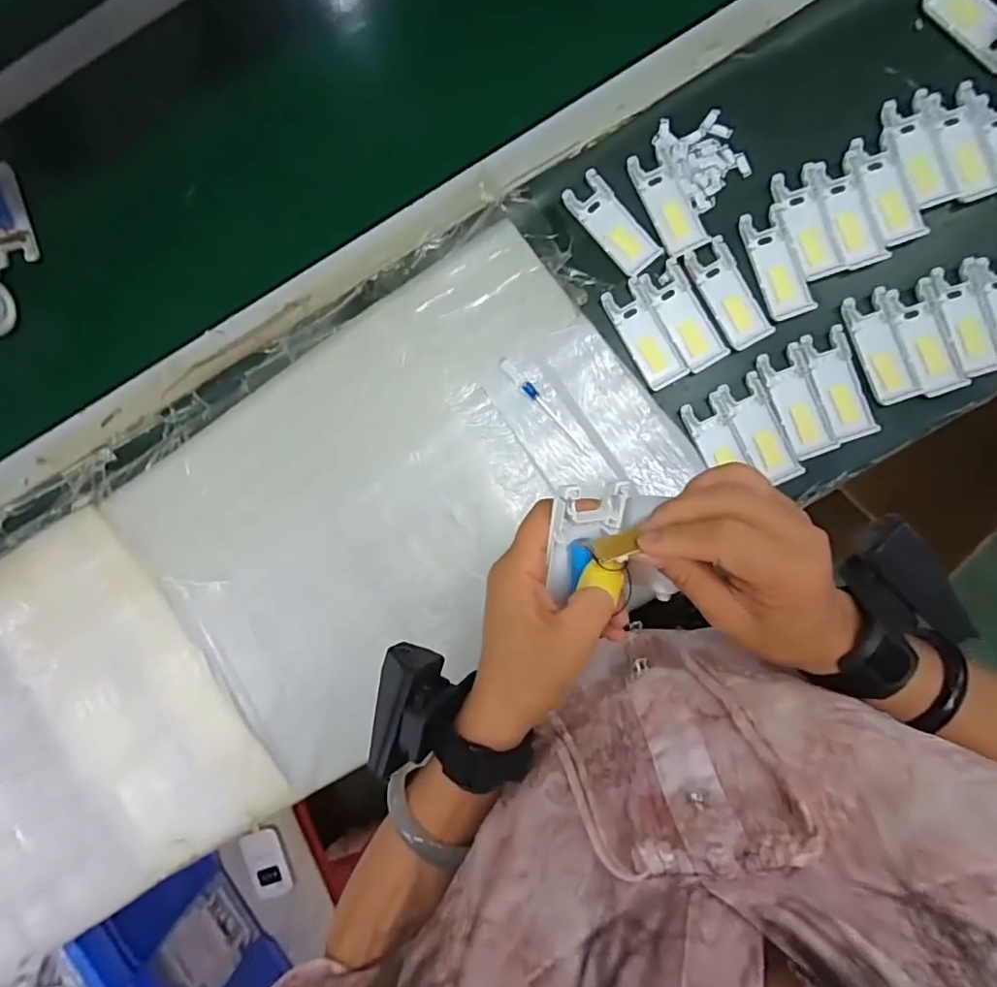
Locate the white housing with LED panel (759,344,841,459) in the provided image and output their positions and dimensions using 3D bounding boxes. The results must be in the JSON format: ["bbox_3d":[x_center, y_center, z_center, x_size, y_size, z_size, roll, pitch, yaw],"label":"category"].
[{"bbox_3d":[0.281,-0.086,0.522,0.040,0.010,0.104,-22,88,3],"label":"white housing with LED panel"}]

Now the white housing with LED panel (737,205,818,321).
[{"bbox_3d":[0.263,-0.217,0.527,0.043,0.007,0.105,-18,89,3],"label":"white housing with LED panel"}]

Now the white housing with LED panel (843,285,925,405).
[{"bbox_3d":[0.356,-0.136,0.518,0.040,0.006,0.104,-19,89,3],"label":"white housing with LED panel"}]

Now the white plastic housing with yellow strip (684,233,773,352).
[{"bbox_3d":[0.220,-0.189,0.529,0.044,0.007,0.103,-27,88,3],"label":"white plastic housing with yellow strip"}]

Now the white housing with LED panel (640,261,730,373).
[{"bbox_3d":[0.179,-0.170,0.534,0.040,0.005,0.104,-29,88,3],"label":"white housing with LED panel"}]

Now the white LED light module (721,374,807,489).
[{"bbox_3d":[0.248,-0.060,0.528,0.040,0.008,0.103,-24,88,3],"label":"white LED light module"}]

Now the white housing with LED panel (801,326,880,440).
[{"bbox_3d":[0.317,-0.102,0.518,0.041,0.010,0.103,-16,89,3],"label":"white housing with LED panel"}]

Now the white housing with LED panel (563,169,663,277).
[{"bbox_3d":[0.111,-0.260,0.538,0.038,0.005,0.106,-39,88,2],"label":"white housing with LED panel"}]

